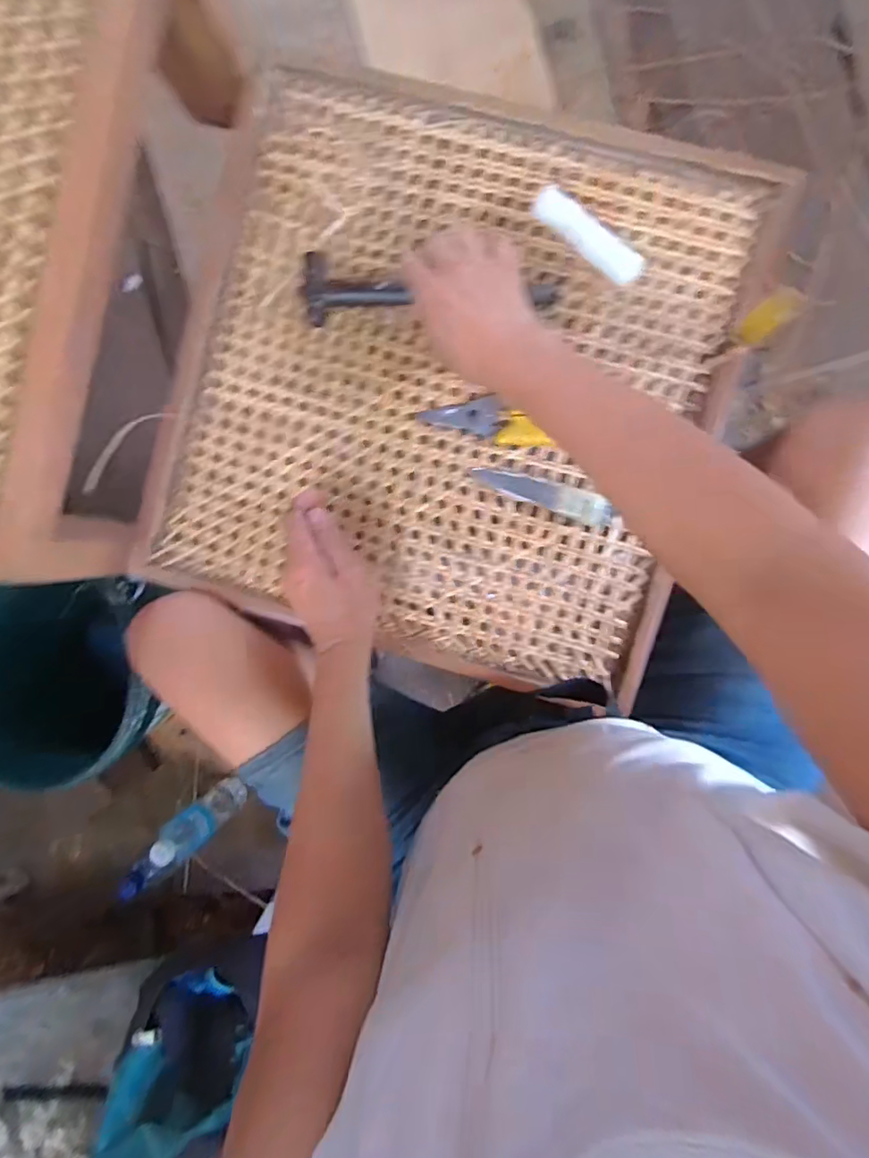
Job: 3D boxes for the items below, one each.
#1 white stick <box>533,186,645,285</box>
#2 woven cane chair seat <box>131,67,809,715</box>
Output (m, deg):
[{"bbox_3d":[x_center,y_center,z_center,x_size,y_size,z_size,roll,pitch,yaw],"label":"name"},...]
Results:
[{"bbox_3d":[0.127,-0.284,0.458,0.104,0.016,0.022,40,92,3],"label":"white stick"},{"bbox_3d":[0.011,-0.168,0.491,0.462,0.042,0.467,17,91,3],"label":"woven cane chair seat"}]

